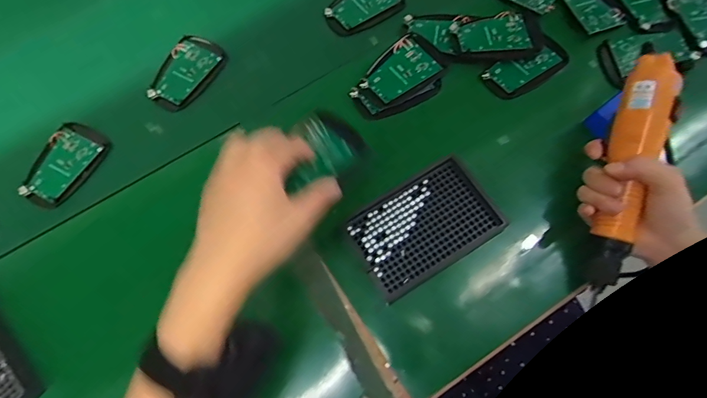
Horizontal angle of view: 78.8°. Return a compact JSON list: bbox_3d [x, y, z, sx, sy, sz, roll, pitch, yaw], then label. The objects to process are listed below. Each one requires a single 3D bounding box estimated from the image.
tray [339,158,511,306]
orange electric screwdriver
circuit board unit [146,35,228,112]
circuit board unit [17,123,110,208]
[{"bbox_3d":[0.067,0.025,0.415,0.133,0.010,0.089,-31,74,-8],"label":"tray"},{"bbox_3d":[0.250,-0.044,0.372,0.039,0.042,0.162,14,89,6],"label":"orange electric screwdriver"},{"bbox_3d":[-0.202,-0.151,0.512,0.062,0.017,0.095,35,77,12],"label":"circuit board unit"},{"bbox_3d":[-0.319,-0.038,0.475,0.061,0.010,0.096,26,75,9],"label":"circuit board unit"}]

